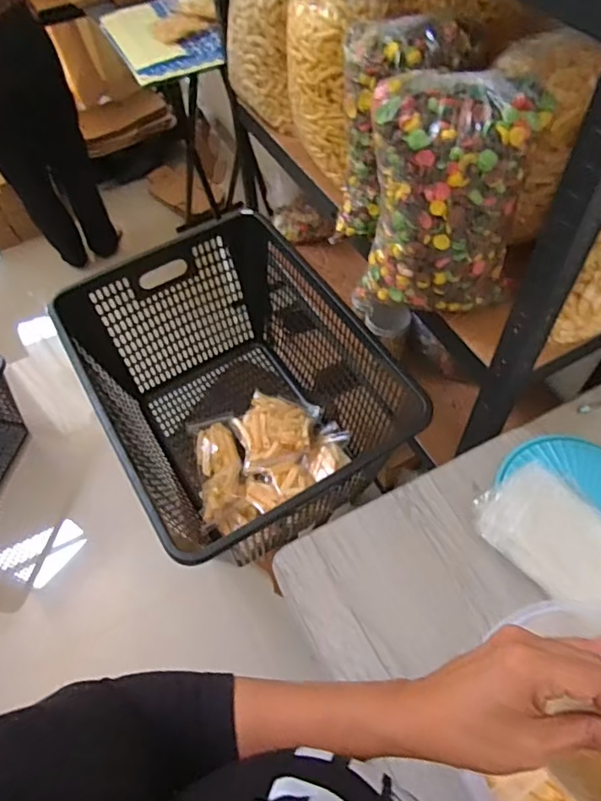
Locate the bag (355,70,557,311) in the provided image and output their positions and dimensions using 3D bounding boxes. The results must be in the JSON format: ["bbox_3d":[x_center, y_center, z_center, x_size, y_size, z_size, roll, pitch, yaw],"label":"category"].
[{"bbox_3d":[0.176,-0.237,0.679,0.196,0.276,0.110,12,59,11],"label":"bag"}]

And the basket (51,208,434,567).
[{"bbox_3d":[-0.114,0.000,0.987,0.410,0.316,0.557,-28,60,-14],"label":"basket"}]

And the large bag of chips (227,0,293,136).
[{"bbox_3d":[-0.074,-0.636,0.978,0.105,0.249,0.140,-13,57,-4],"label":"large bag of chips"}]

